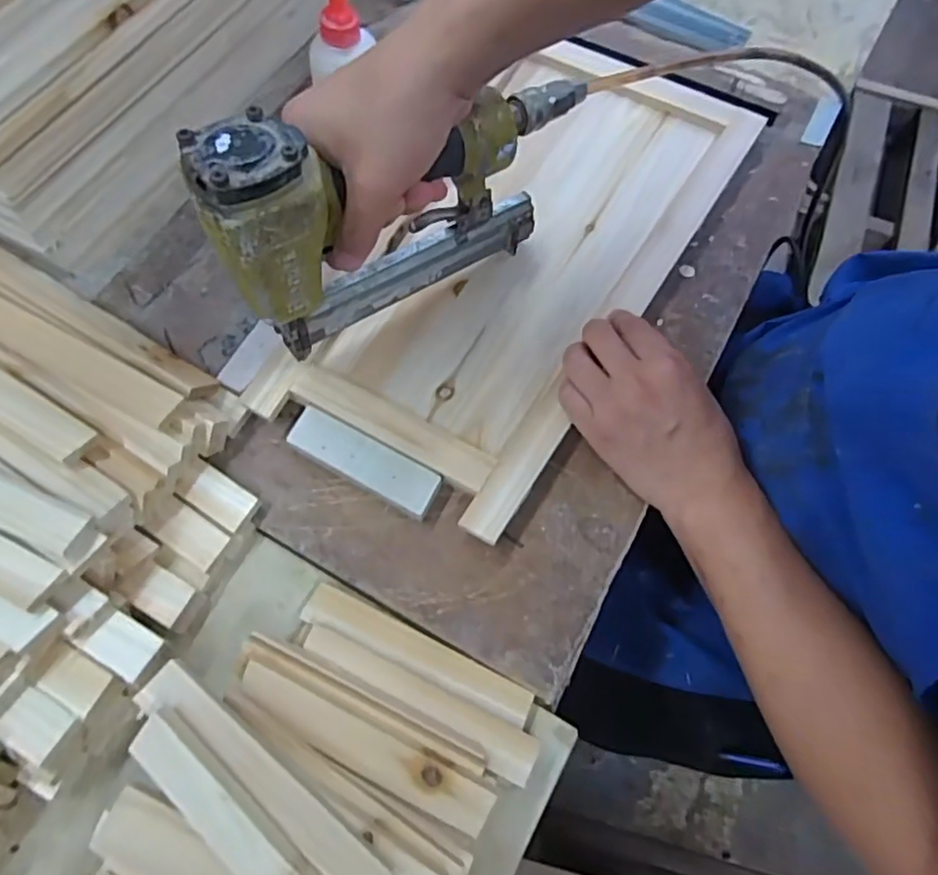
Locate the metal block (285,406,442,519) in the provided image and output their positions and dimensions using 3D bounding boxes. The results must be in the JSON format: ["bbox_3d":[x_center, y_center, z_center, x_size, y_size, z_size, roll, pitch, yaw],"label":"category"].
[{"bbox_3d":[-0.073,0.017,0.437,0.112,0.016,0.033,27,71,9],"label":"metal block"}]

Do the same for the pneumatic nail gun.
[{"bbox_3d":[-0.029,-0.148,0.390,0.242,0.158,0.058,-28,72,-11],"label":"pneumatic nail gun"}]

